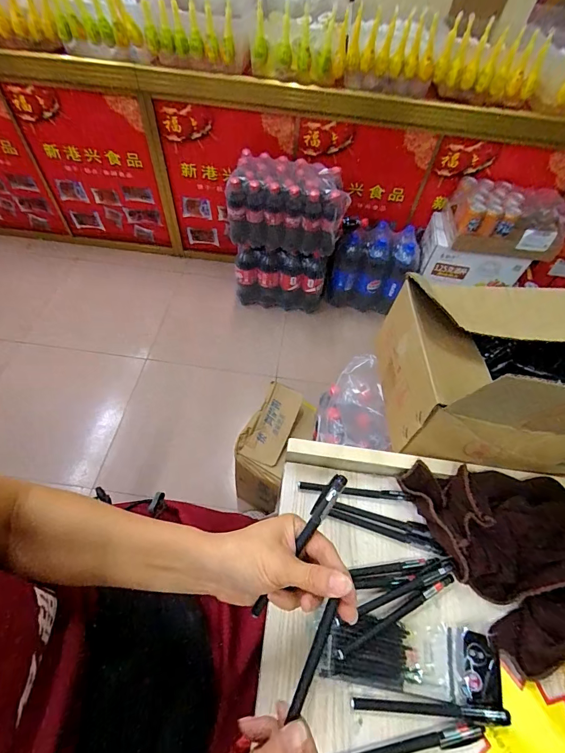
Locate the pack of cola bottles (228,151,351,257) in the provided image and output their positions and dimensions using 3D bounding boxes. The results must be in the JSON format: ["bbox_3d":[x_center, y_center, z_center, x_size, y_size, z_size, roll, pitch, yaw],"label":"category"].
[{"bbox_3d":[0.023,-0.570,1.230,0.376,0.257,0.211,15,57,7],"label":"pack of cola bottles"}]

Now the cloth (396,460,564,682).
[{"bbox_3d":[0.246,0.180,0.389,0.154,0.062,0.212,-13,58,-12],"label":"cloth"}]

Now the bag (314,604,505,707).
[{"bbox_3d":[0.117,0.272,0.353,0.175,0.011,0.059,9,56,3],"label":"bag"}]

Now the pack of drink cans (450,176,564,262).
[{"bbox_3d":[0.742,-0.516,1.199,0.354,0.154,0.196,14,56,6],"label":"pack of drink cans"}]

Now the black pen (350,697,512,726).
[{"bbox_3d":[0.135,0.306,0.332,0.140,0.012,0.012,5,56,0],"label":"black pen"}]

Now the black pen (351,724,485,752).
[{"bbox_3d":[0.110,0.327,0.318,0.138,0.008,0.014,-5,57,-7],"label":"black pen"}]

